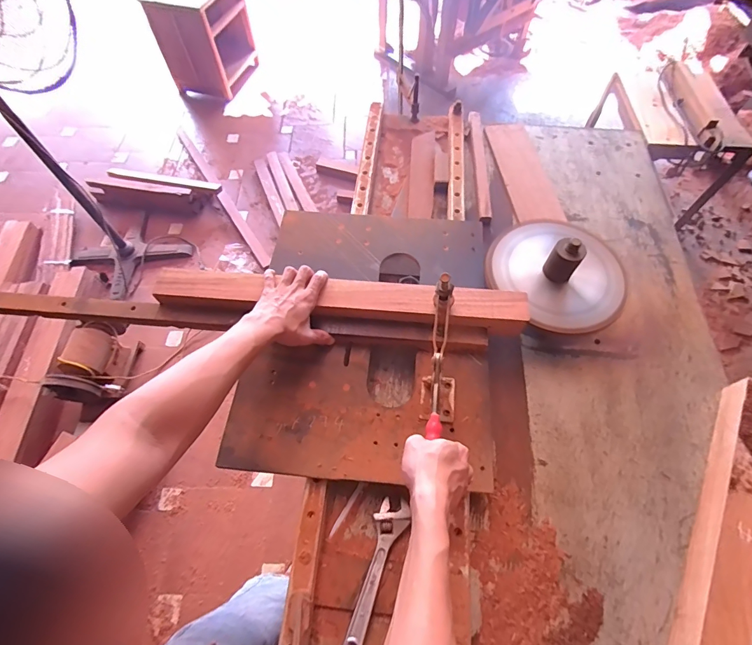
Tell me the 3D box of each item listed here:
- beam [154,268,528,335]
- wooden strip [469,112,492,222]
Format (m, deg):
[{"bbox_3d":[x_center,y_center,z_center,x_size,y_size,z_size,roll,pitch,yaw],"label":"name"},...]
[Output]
[{"bbox_3d":[-0.058,-0.041,0.657,0.600,0.040,0.076,5,61,5],"label":"beam"},{"bbox_3d":[0.243,-0.373,0.929,0.029,0.015,0.347,3,61,2],"label":"wooden strip"}]

